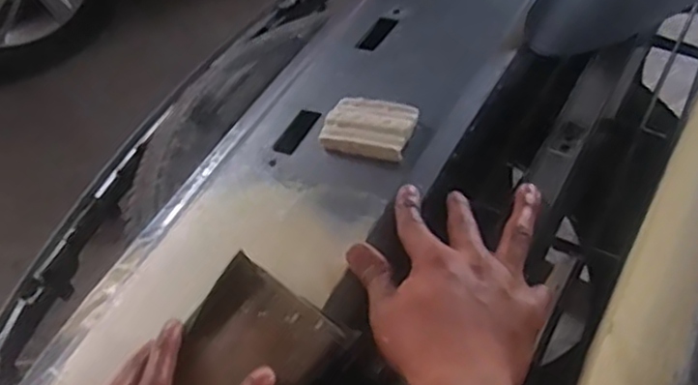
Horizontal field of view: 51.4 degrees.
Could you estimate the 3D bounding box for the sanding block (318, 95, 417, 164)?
[{"bbox_3d":[0.015,-0.051,0.565,0.069,0.019,0.048,17,53,11],"label":"sanding block"}]

